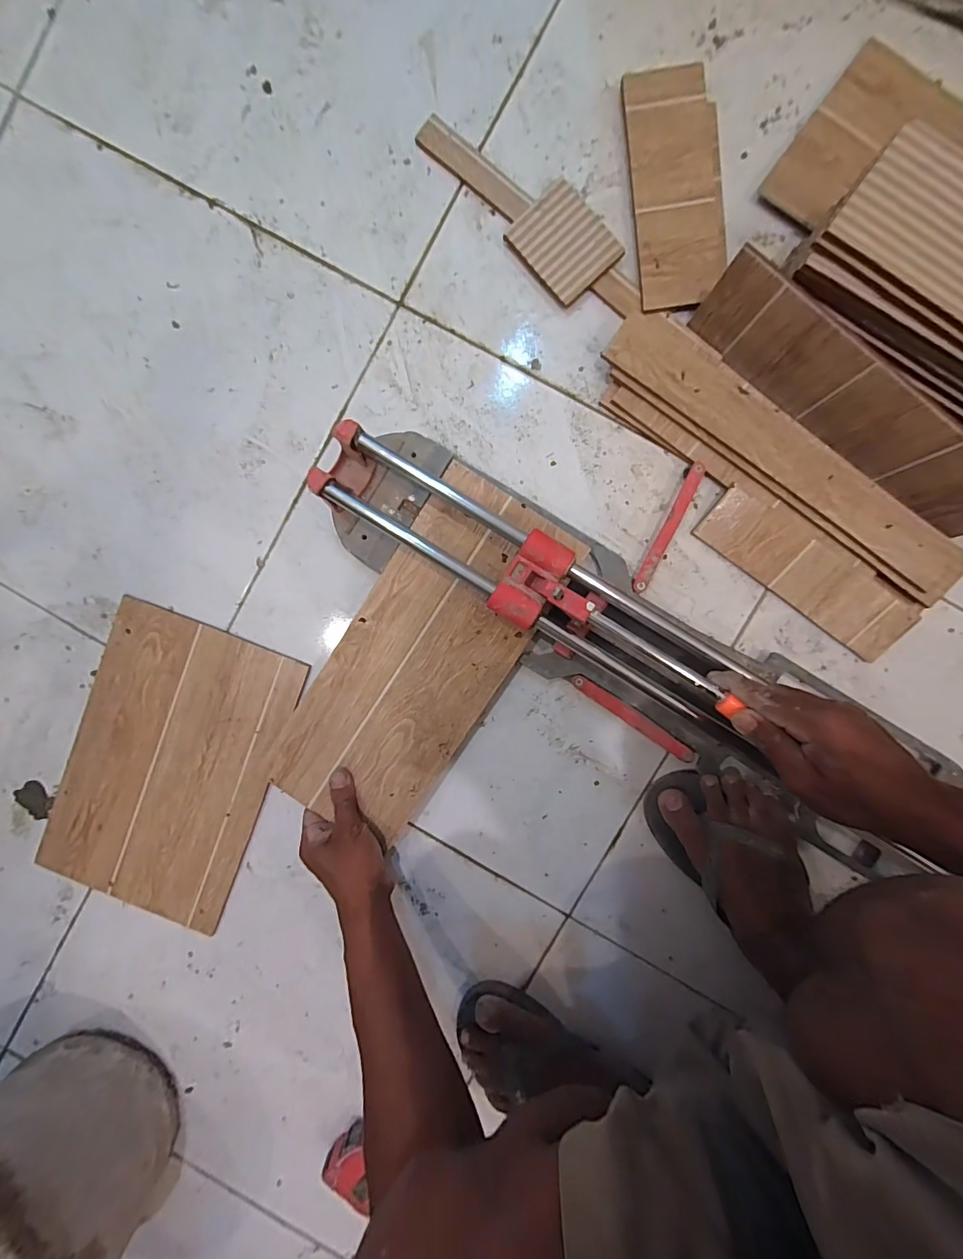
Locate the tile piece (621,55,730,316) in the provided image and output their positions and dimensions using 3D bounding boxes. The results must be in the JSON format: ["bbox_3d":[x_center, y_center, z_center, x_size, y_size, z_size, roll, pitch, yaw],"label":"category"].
[{"bbox_3d":[0.198,-0.447,0.463,0.089,0.013,0.233,-6,90,6],"label":"tile piece"}]

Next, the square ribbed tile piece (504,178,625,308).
[{"bbox_3d":[0.085,-0.398,0.472,0.082,0.007,0.101,-41,90,5],"label":"square ribbed tile piece"}]

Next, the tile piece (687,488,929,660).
[{"bbox_3d":[0.334,-0.060,0.473,0.226,0.011,0.067,37,113,0],"label":"tile piece"}]

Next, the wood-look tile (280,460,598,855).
[{"bbox_3d":[-0.060,0.034,0.483,0.165,0.011,0.383,30,94,2],"label":"wood-look tile"}]

